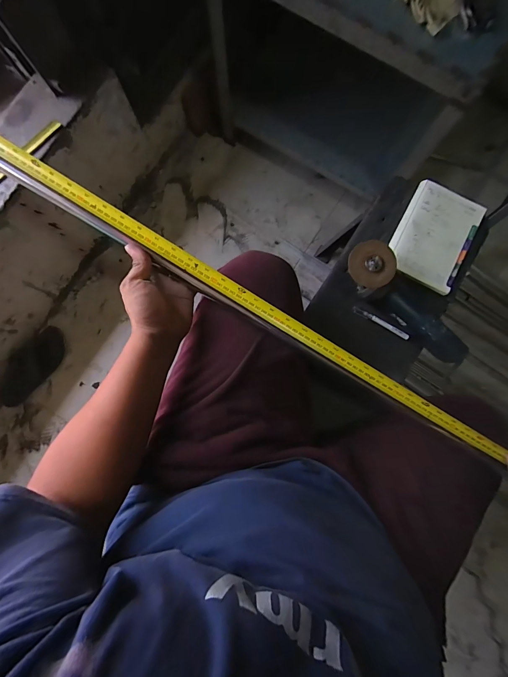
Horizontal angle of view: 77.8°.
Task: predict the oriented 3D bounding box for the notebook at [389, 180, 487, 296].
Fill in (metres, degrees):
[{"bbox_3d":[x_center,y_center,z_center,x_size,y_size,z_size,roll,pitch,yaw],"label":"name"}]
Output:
[{"bbox_3d":[0.385,-0.215,0.667,0.152,0.027,0.205,26,85,2],"label":"notebook"}]

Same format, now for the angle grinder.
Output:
[{"bbox_3d":[0.307,-0.070,0.616,0.301,0.081,0.083,39,86,3],"label":"angle grinder"}]

